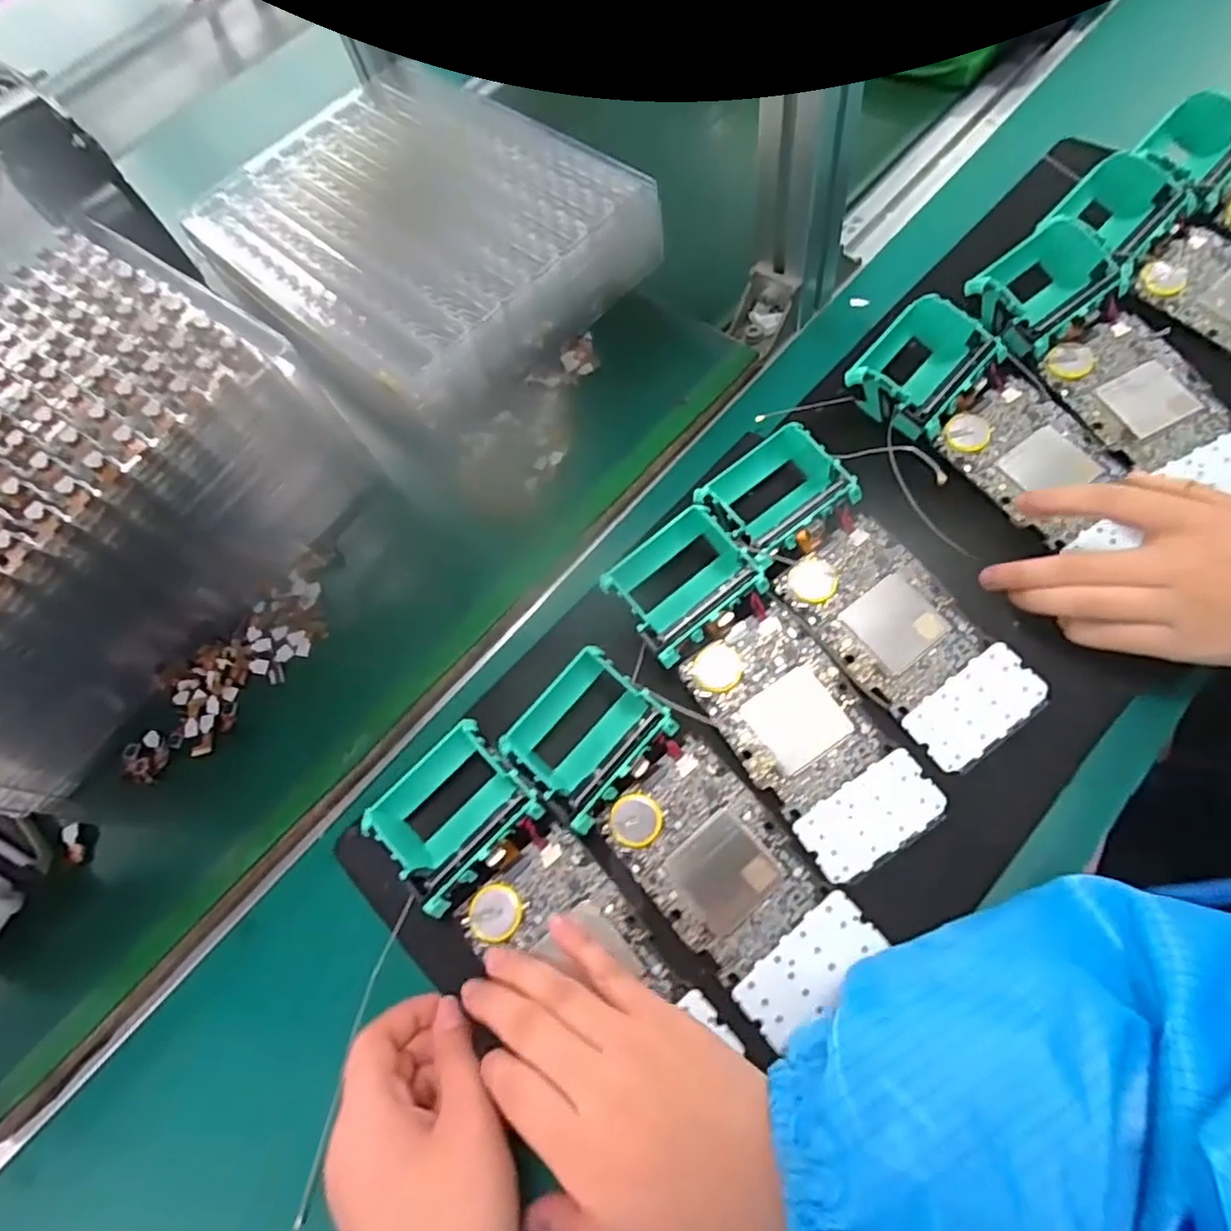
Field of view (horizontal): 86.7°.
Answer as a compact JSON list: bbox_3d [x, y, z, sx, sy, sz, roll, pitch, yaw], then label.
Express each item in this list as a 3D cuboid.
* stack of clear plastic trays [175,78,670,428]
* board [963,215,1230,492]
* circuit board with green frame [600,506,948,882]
[{"bbox_3d":[-0.148,-0.293,0.484,0.295,0.052,0.242,40,73,17],"label":"stack of clear plastic trays"},{"bbox_3d":[0.288,-0.145,0.372,0.079,0.029,0.191,-27,68,-9],"label":"board"},{"bbox_3d":[0.074,0.033,0.332,0.073,0.033,0.192,-30,69,-11],"label":"circuit board with green frame"}]

